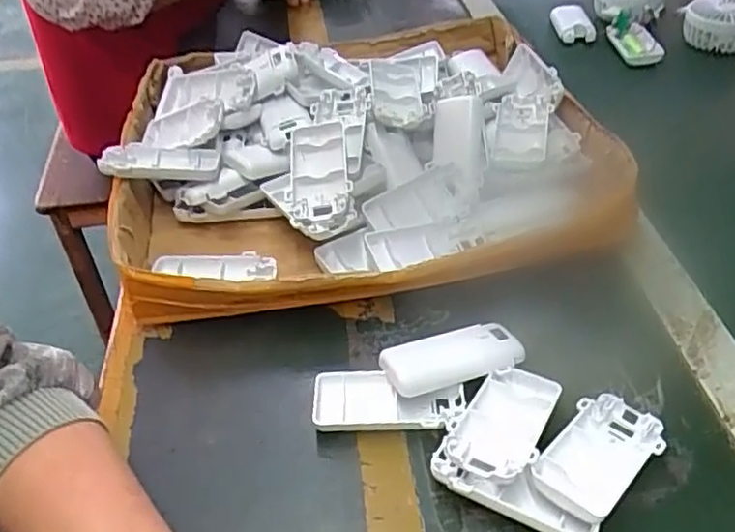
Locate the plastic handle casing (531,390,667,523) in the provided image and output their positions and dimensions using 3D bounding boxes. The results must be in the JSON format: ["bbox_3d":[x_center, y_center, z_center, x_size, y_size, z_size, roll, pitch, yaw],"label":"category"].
[{"bbox_3d":[0.137,0.111,0.391,0.093,0.026,0.048,-34,49,-30],"label":"plastic handle casing"}]

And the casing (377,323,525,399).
[{"bbox_3d":[0.057,0.062,0.444,0.091,0.013,0.042,-14,42,-12],"label":"casing"}]

